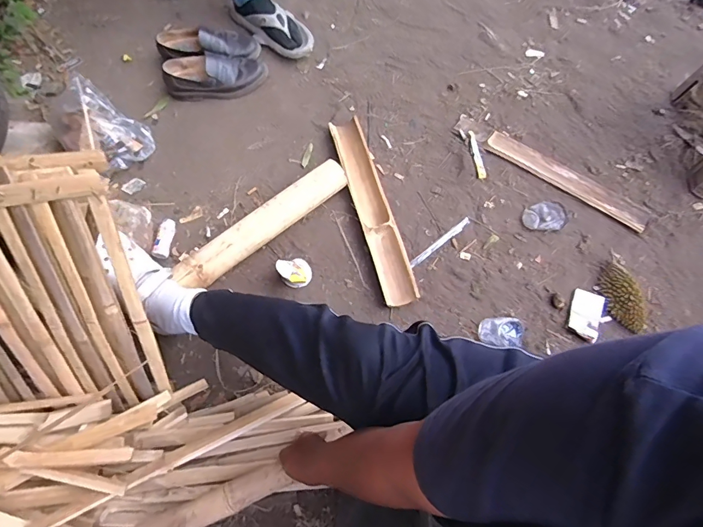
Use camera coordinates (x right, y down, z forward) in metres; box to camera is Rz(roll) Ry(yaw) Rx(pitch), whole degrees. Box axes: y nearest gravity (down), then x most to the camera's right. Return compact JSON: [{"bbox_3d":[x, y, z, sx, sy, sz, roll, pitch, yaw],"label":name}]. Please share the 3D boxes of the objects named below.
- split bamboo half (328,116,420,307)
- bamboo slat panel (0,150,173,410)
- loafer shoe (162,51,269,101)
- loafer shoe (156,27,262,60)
[{"bbox_3d":[0.050,-0.147,1.007,0.088,0.047,0.517,-15,64,-4],"label":"split bamboo half"},{"bbox_3d":[-0.568,0.071,0.655,0.443,0.456,0.046,-6,30,-8],"label":"bamboo slat panel"},{"bbox_3d":[-0.370,-0.517,1.127,0.271,0.074,0.092,-9,64,-1],"label":"loafer shoe"},{"bbox_3d":[-0.391,-0.602,1.147,0.265,0.082,0.100,-8,64,0],"label":"loafer shoe"}]

